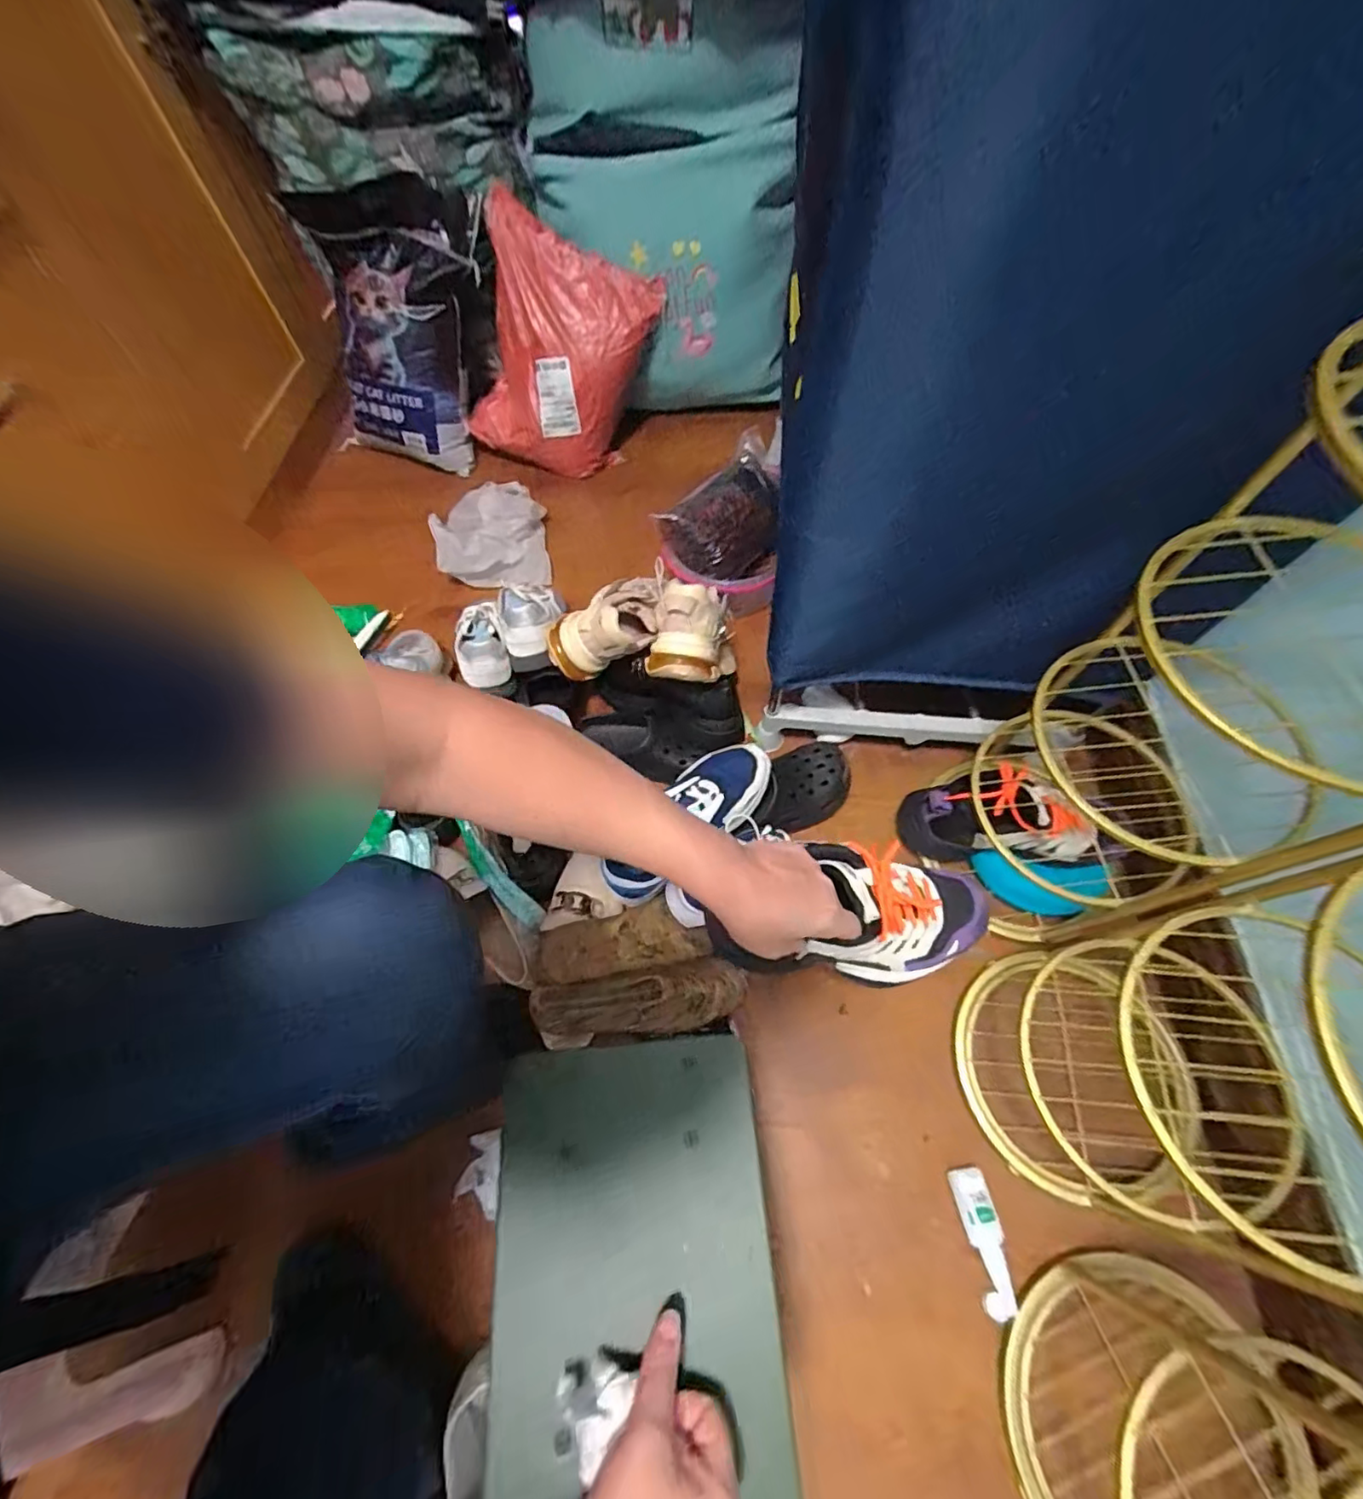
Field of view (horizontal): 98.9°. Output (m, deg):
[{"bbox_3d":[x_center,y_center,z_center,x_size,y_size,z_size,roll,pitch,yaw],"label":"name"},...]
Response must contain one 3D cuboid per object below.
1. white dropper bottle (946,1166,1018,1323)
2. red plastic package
[{"bbox_3d":[0.314,0.509,0.602,0.036,0.021,0.123,-8,62,-2],"label":"white dropper bottle"},{"bbox_3d":[-0.217,-0.703,1.055,0.284,0.371,0.126,11,41,-16],"label":"red plastic package"}]

